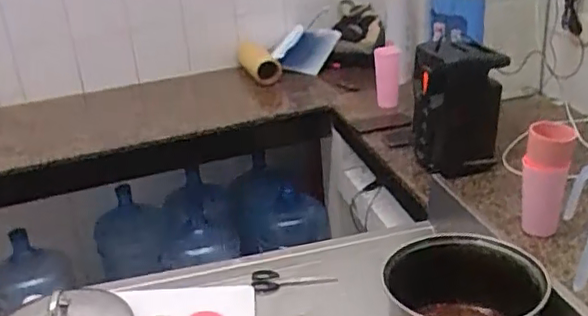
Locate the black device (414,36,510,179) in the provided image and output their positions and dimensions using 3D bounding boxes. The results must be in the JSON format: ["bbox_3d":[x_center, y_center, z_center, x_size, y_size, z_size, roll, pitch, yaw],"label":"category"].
[{"bbox_3d":[0.378,-0.126,1.426,0.180,0.284,0.185,-4,24,5],"label":"black device"}]

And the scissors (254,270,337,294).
[{"bbox_3d":[0.000,0.225,1.114,0.154,0.017,0.047,-3,24,3],"label":"scissors"}]

